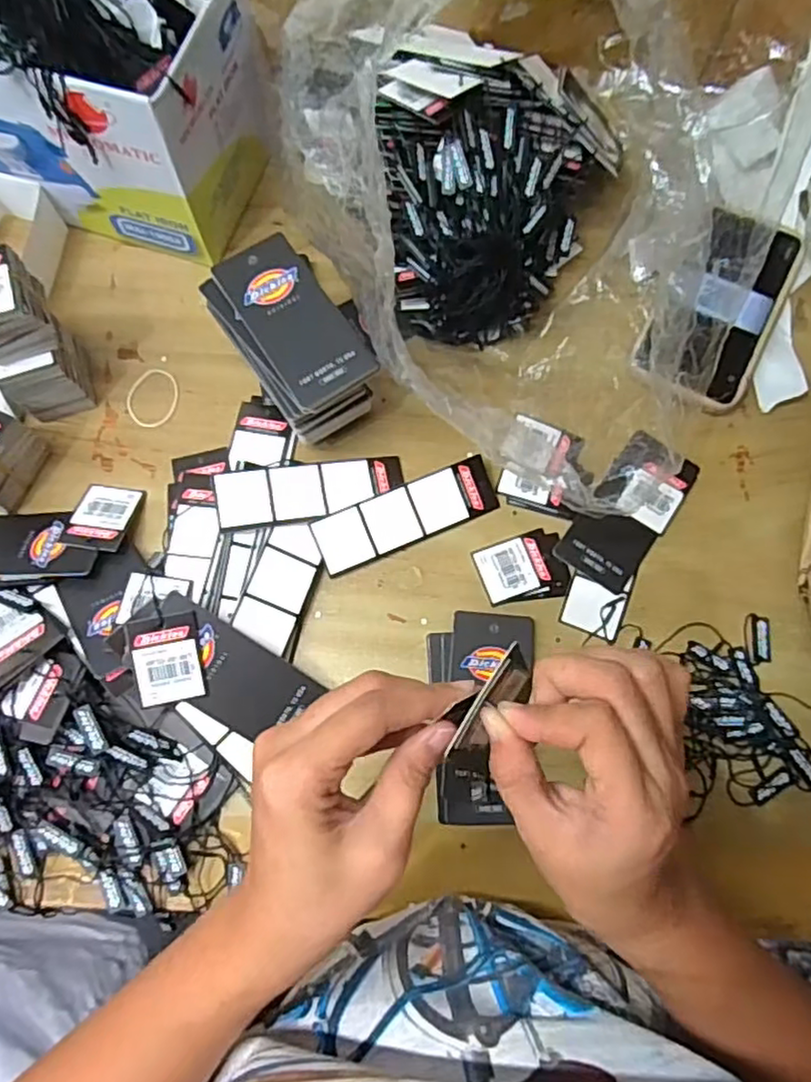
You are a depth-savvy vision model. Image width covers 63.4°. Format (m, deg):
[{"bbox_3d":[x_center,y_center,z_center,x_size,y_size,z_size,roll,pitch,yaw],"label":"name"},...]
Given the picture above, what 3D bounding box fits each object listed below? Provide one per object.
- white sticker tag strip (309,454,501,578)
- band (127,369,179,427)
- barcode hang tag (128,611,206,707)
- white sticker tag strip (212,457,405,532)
[{"bbox_3d":[0.001,-0.017,0.421,0.119,0.004,0.036,-23,95,-8],"label":"white sticker tag strip"},{"bbox_3d":[-0.175,-0.099,0.453,0.035,0.004,0.043,18,73,6],"label":"band"},{"bbox_3d":[-0.135,0.067,0.372,0.036,0.004,0.049,-10,89,-13],"label":"barcode hang tag"},{"bbox_3d":[-0.058,-0.031,0.419,0.119,0.009,0.037,-9,78,-16],"label":"white sticker tag strip"}]

